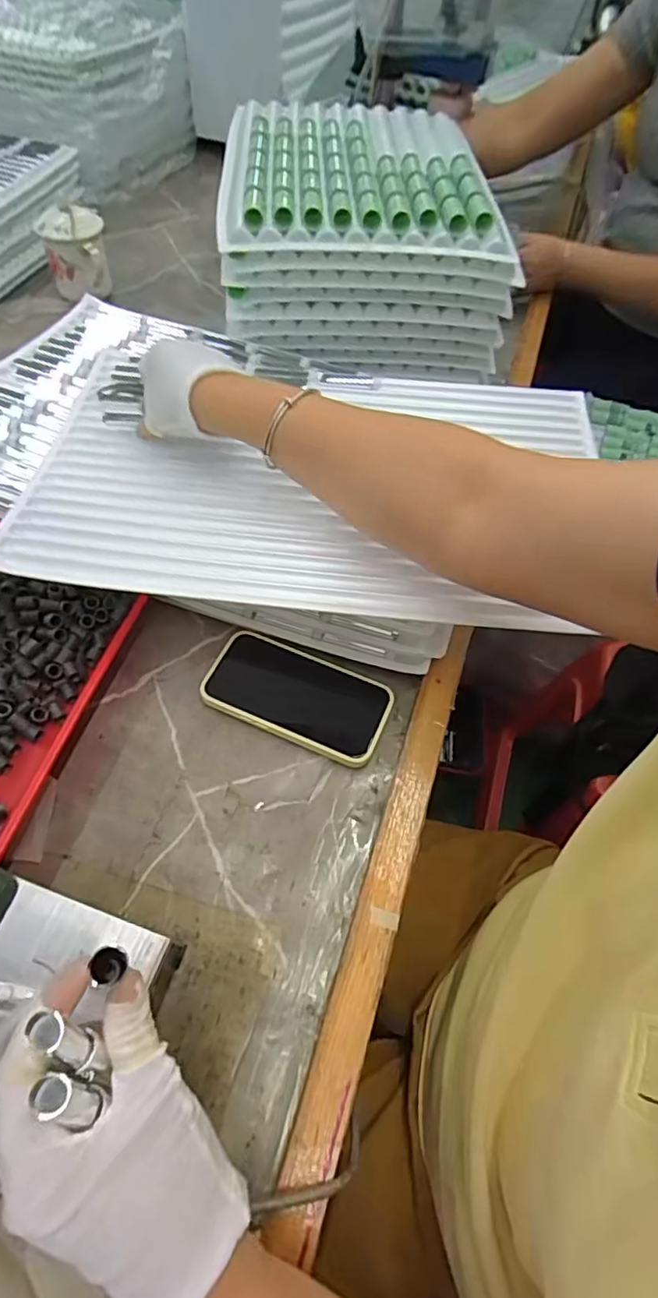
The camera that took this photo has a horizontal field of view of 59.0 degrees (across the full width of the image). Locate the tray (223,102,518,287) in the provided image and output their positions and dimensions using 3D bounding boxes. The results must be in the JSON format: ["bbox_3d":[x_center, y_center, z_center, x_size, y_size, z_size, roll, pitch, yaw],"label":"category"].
[{"bbox_3d":[0.033,-0.569,0.685,0.304,0.036,0.386,-1,56,-6],"label":"tray"}]

